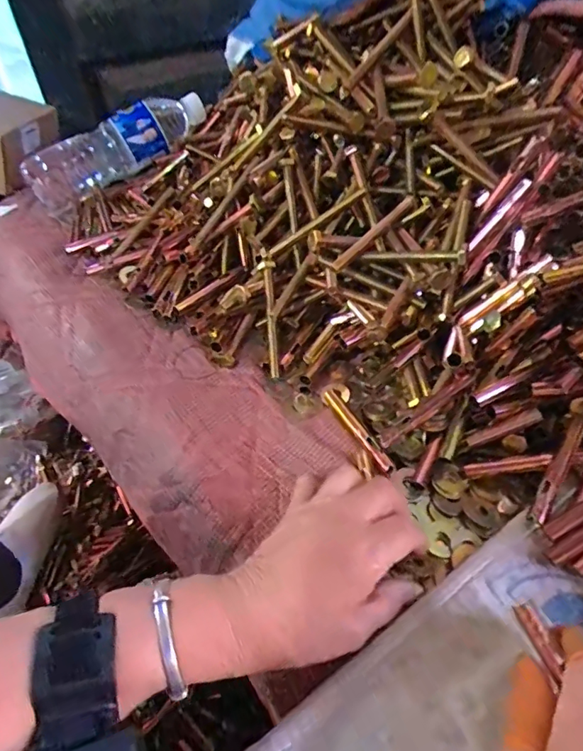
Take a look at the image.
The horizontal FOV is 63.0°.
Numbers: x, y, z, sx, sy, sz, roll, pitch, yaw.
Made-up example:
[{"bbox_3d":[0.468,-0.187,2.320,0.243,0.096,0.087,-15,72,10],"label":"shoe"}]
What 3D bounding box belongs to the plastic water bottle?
[{"bbox_3d":[-0.211,-0.278,0.583,0.239,0.062,0.079,-30,52,-2],"label":"plastic water bottle"}]

